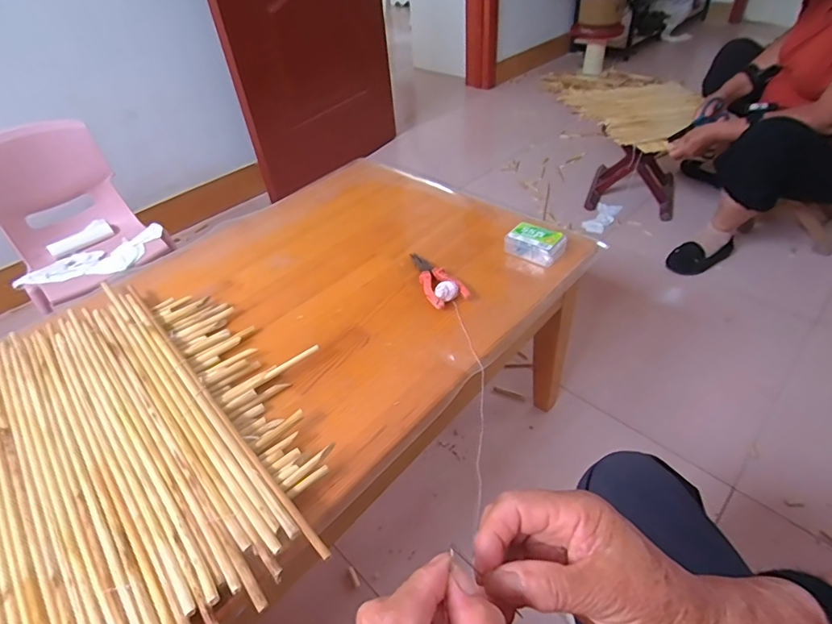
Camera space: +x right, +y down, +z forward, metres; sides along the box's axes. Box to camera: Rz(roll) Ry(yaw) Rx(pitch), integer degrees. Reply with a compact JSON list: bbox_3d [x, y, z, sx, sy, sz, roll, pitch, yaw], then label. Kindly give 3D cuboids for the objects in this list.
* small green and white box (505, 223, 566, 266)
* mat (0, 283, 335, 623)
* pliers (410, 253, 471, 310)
[{"bbox_3d":[0.197,-0.113,0.776,0.090,0.040,0.064,29,52,32],"label":"small green and white box"},{"bbox_3d":[-0.405,0.188,0.513,0.535,0.031,0.545,-31,49,-26],"label":"mat"},{"bbox_3d":[0.030,-0.055,0.743,0.060,0.022,0.142,-17,44,-13],"label":"pliers"}]

